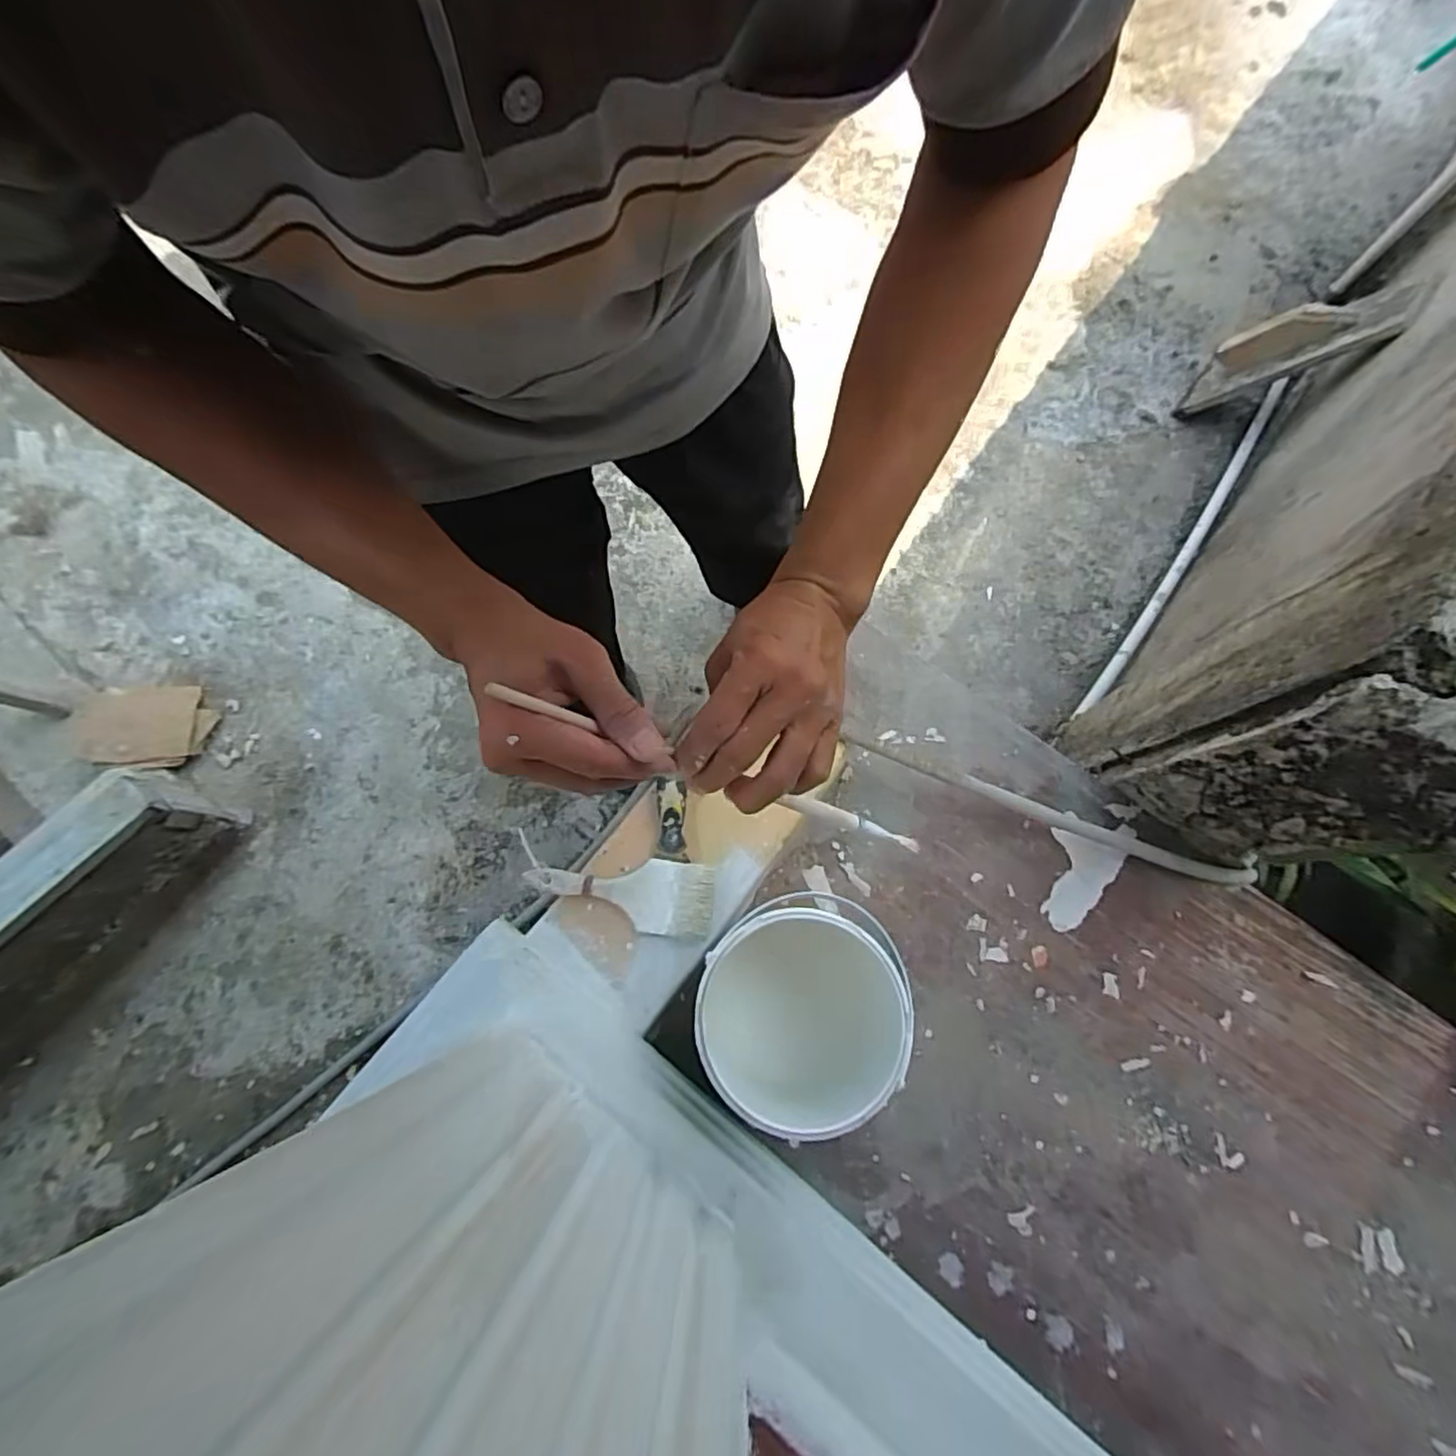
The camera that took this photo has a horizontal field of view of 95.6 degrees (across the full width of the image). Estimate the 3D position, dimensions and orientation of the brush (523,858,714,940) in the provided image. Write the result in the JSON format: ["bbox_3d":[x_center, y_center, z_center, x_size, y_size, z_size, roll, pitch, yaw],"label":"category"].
[{"bbox_3d":[-0.111,0.169,0.680,0.190,0.014,0.073,7,76,2],"label":"brush"}]

